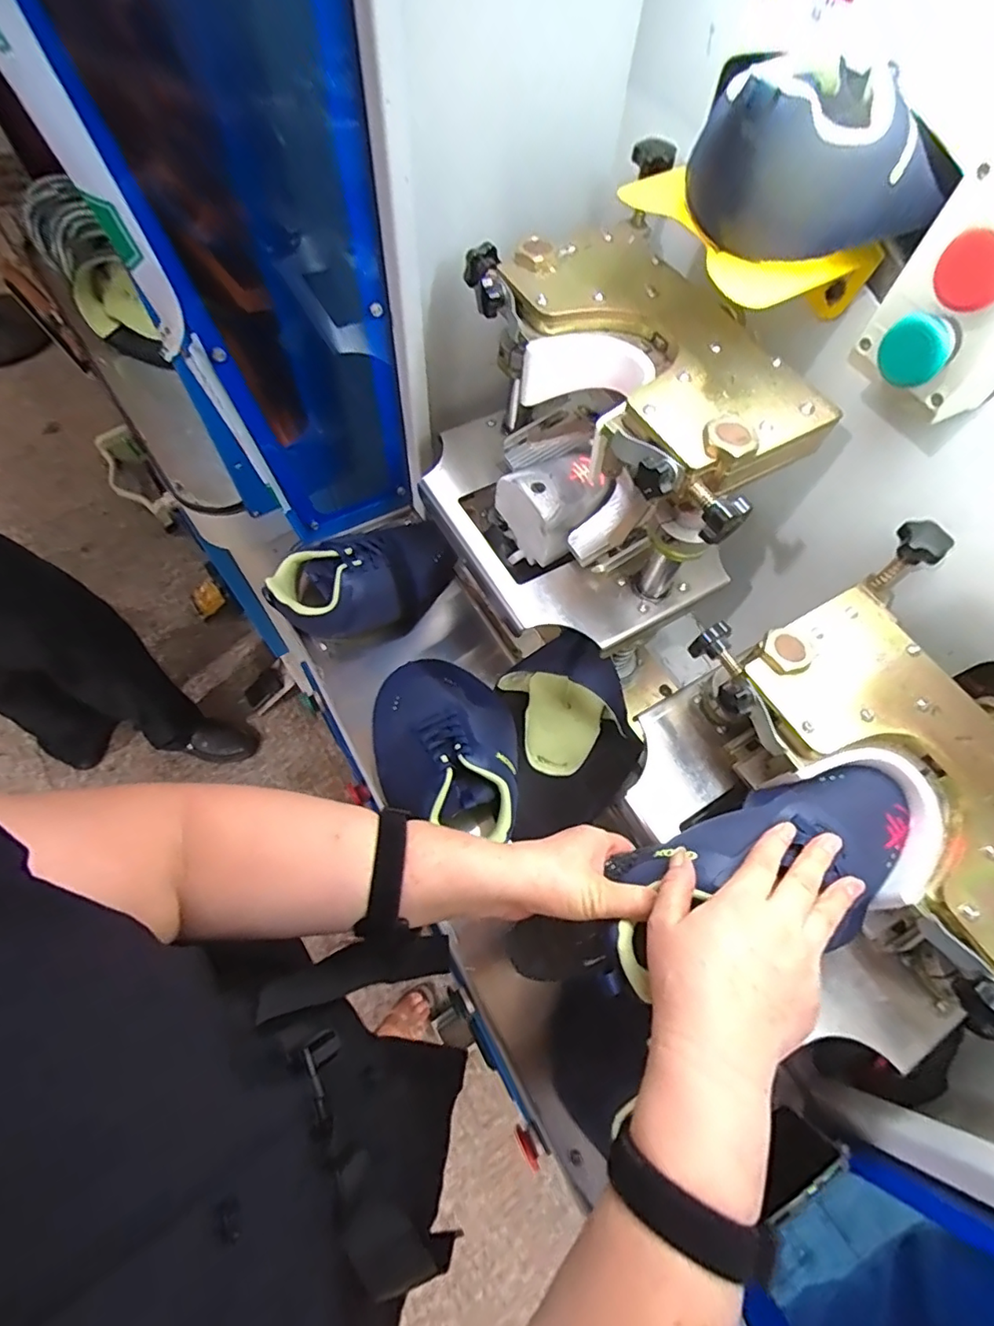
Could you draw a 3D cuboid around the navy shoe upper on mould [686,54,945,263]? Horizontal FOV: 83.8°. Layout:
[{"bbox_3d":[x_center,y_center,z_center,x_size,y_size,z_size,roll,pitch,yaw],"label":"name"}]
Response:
[{"bbox_3d":[0.194,-0.312,0.344,0.129,0.078,0.083,-2,64,-4],"label":"navy shoe upper on mould"}]

